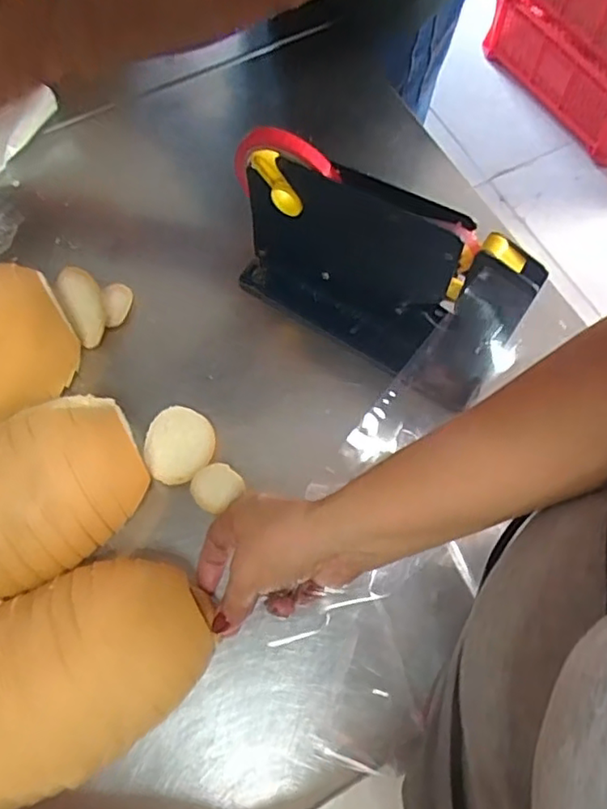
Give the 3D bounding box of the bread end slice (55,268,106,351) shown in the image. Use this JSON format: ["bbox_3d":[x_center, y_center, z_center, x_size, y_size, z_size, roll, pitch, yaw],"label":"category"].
[{"bbox_3d":[-0.178,-0.079,0.502,0.032,0.012,0.064,-19,91,-8],"label":"bread end slice"}]

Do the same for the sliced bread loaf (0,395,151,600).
[{"bbox_3d":[-0.187,0.059,0.416,0.154,0.073,0.116,-25,71,-10],"label":"sliced bread loaf"}]

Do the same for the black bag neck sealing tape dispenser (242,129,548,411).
[{"bbox_3d":[0.044,-0.094,0.449,0.218,0.147,0.044,31,71,11],"label":"black bag neck sealing tape dispenser"}]

